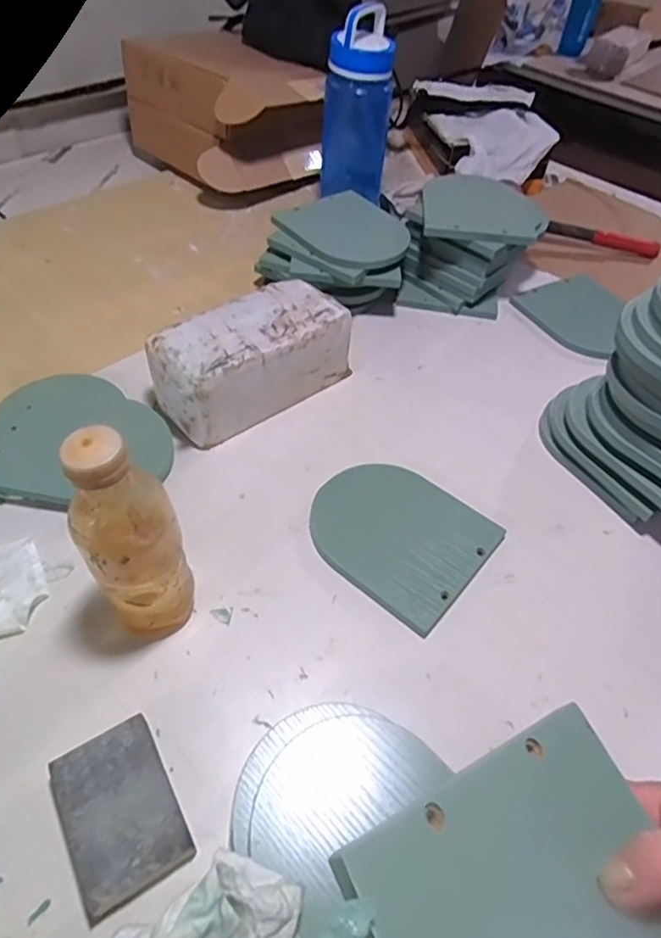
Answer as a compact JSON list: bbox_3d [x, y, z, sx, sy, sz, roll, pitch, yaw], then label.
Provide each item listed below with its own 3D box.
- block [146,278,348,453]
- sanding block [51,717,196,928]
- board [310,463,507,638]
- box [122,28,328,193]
[{"bbox_3d":[-0.086,-0.120,0.652,0.225,0.102,0.102,-29,57,-25],"label":"block"},{"bbox_3d":[-0.143,0.234,0.391,0.070,0.027,0.100,-23,55,-21],"label":"sanding block"},{"bbox_3d":[0.063,0.061,0.565,0.168,0.014,0.145,34,56,22],"label":"board"},{"bbox_3d":[-0.174,-0.610,1.001,0.228,0.189,0.346,-29,58,-25],"label":"box"}]

